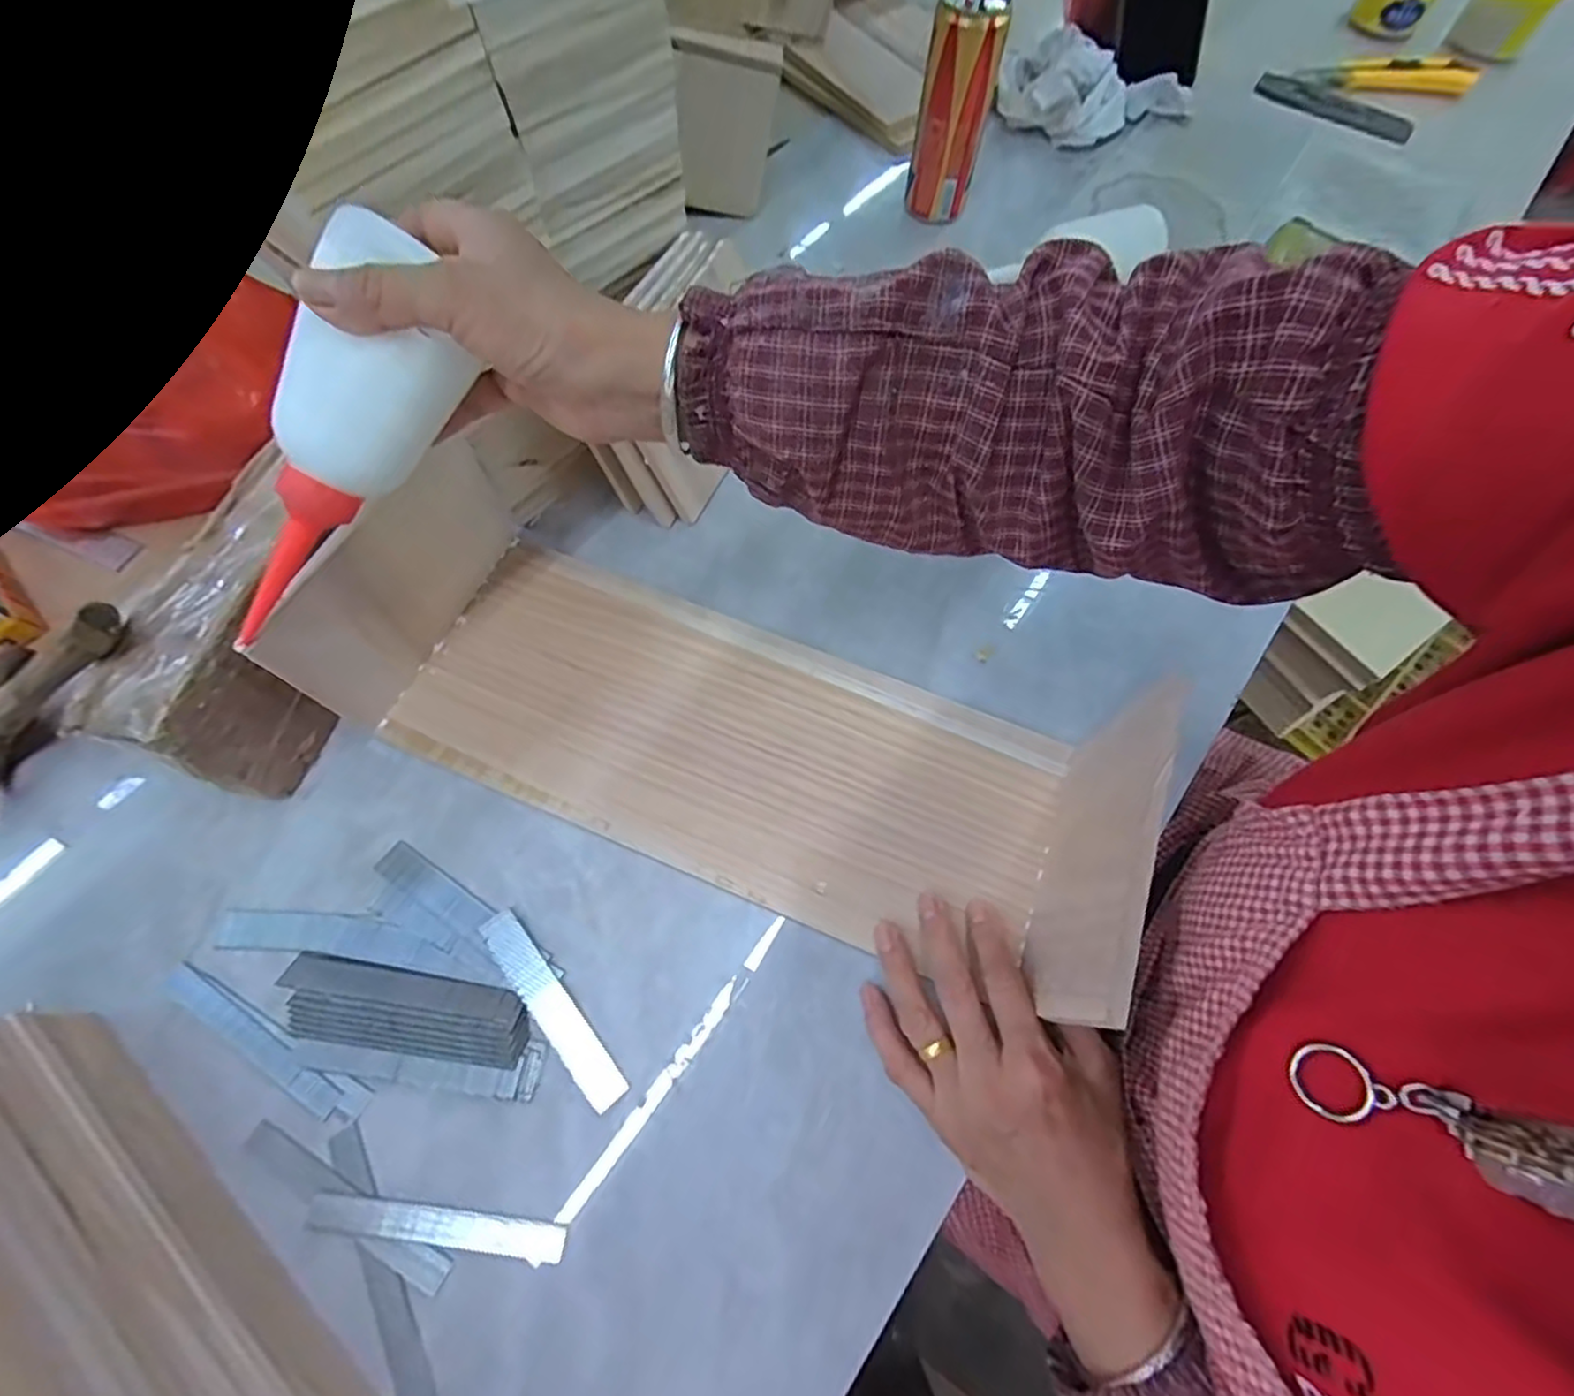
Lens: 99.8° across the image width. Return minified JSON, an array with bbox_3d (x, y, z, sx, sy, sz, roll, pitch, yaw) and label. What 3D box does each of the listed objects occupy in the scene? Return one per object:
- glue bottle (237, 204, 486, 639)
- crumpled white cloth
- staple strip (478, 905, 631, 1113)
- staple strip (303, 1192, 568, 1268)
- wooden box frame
[{"bbox_3d":[-0.186,-0.102,0.276,0.046,0.038,0.174,39,107,13],"label":"glue bottle"},{"bbox_3d":[0.298,-0.591,0.646,0.176,0.041,0.107,24,67,9],"label":"crumpled white cloth"},{"bbox_3d":[-0.120,0.157,0.339,0.019,0.004,0.111,-38,73,-16],"label":"staple strip"},{"bbox_3d":[-0.160,0.242,0.304,0.116,0.004,0.016,8,67,2],"label":"staple strip"},{"bbox_3d":[-0.031,0.000,0.348,0.393,0.116,0.165,21,68,6],"label":"wooden box frame"}]

